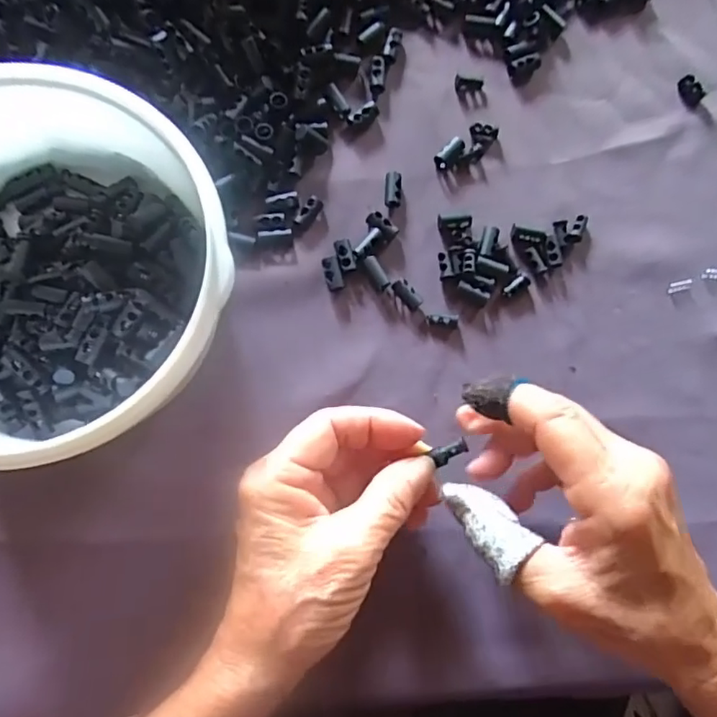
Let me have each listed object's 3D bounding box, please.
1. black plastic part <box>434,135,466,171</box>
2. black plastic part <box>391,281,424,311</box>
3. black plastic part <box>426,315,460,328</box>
[{"bbox_3d":[0.052,-0.117,0.327,0.009,0.009,0.020,44,80,1],"label":"black plastic part"},{"bbox_3d":[0.027,-0.034,0.312,0.008,0.006,0.018,-36,87,-9],"label":"black plastic part"},{"bbox_3d":[0.047,-0.020,0.312,0.018,0.005,0.006,7,81,-5],"label":"black plastic part"}]

